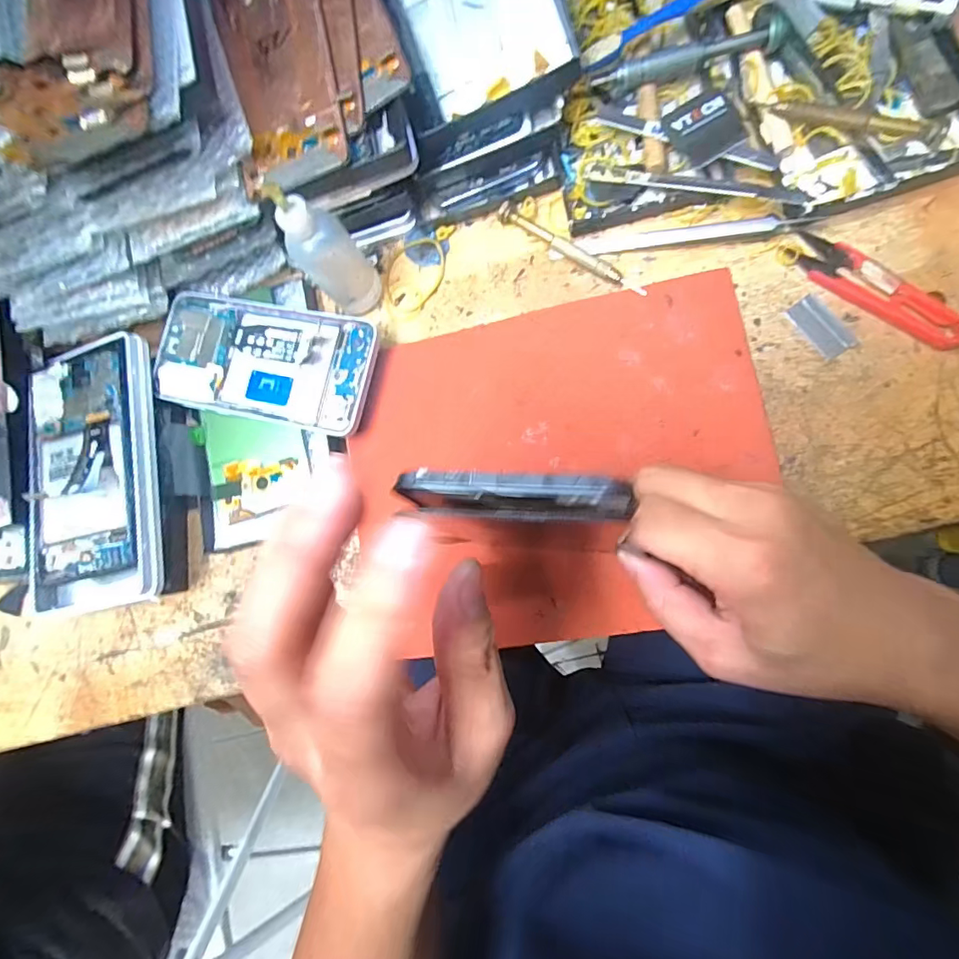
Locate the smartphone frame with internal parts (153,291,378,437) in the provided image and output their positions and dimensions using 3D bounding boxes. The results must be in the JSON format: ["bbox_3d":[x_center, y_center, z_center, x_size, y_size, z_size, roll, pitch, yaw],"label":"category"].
[{"bbox_3d":[-0.146,-0.080,0.337,0.154,0.014,0.078,12,86,13],"label":"smartphone frame with internal parts"}]

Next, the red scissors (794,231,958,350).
[{"bbox_3d":[0.221,-0.107,0.274,0.098,0.012,0.023,41,93,13],"label":"red scissors"}]

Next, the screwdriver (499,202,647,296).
[{"bbox_3d":[0.058,-0.147,0.316,0.110,0.009,0.011,37,92,13],"label":"screwdriver"}]

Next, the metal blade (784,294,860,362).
[{"bbox_3d":[0.196,-0.087,0.285,0.018,0.004,0.039,-37,76,10],"label":"metal blade"}]

